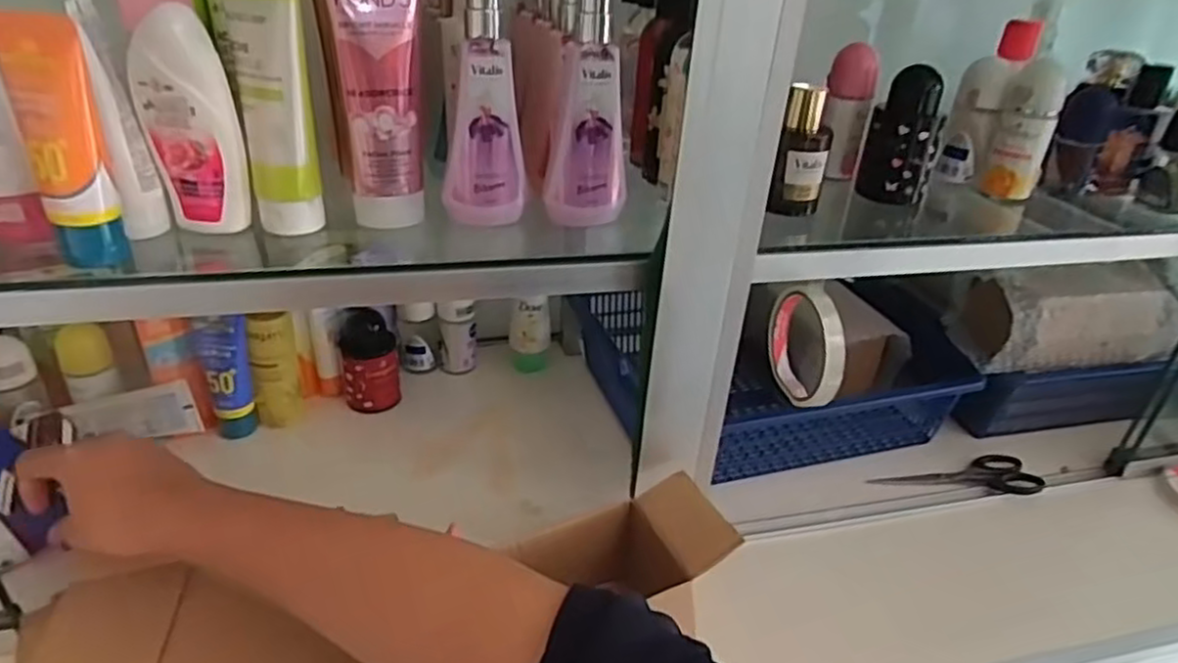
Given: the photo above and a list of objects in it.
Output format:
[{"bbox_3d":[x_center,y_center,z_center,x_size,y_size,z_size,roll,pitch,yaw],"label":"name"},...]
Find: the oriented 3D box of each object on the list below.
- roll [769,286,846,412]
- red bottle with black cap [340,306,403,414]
[{"bbox_3d":[0.154,0.009,0.514,0.011,0.087,0.094,-2,32,-12],"label":"roll"},{"bbox_3d":[-0.210,0.028,0.688,0.051,0.094,0.040,-6,33,-18],"label":"red bottle with black cap"}]

